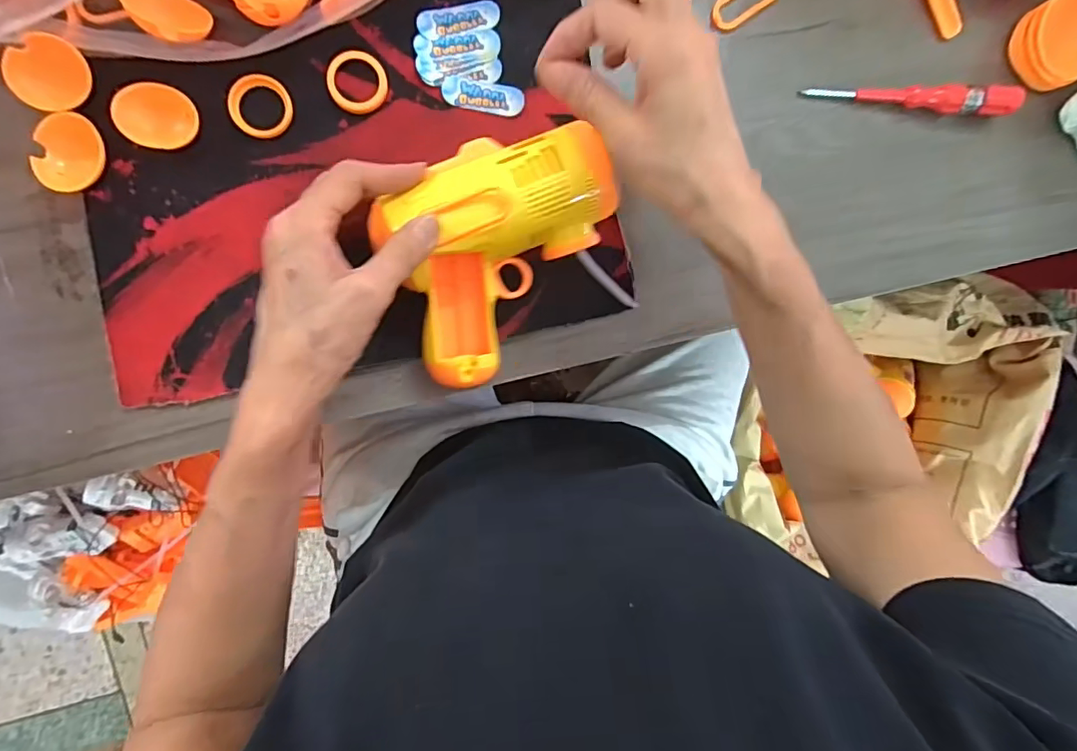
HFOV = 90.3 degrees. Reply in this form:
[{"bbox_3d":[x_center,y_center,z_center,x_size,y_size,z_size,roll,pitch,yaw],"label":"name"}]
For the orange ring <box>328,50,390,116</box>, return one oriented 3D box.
[{"bbox_3d":[-0.111,-0.180,0.329,0.035,0.004,0.036,0,94,-7],"label":"orange ring"}]

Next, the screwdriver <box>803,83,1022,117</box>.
[{"bbox_3d":[0.266,-0.196,0.376,0.157,0.020,0.016,1,94,-7],"label":"screwdriver"}]

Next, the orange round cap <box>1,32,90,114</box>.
[{"bbox_3d":[-0.272,-0.168,0.299,0.035,0.011,0.039,37,89,-8],"label":"orange round cap"}]

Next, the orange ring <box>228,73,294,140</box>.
[{"bbox_3d":[-0.167,-0.162,0.323,0.034,0.006,0.037,0,94,-7],"label":"orange ring"}]

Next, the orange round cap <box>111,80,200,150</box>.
[{"bbox_3d":[-0.221,-0.150,0.311,0.041,0.013,0.034,11,92,-7],"label":"orange round cap"}]

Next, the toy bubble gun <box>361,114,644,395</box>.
[{"bbox_3d":[-0.016,-0.072,0.312,0.138,0.042,0.119,-26,99,-4],"label":"toy bubble gun"}]

